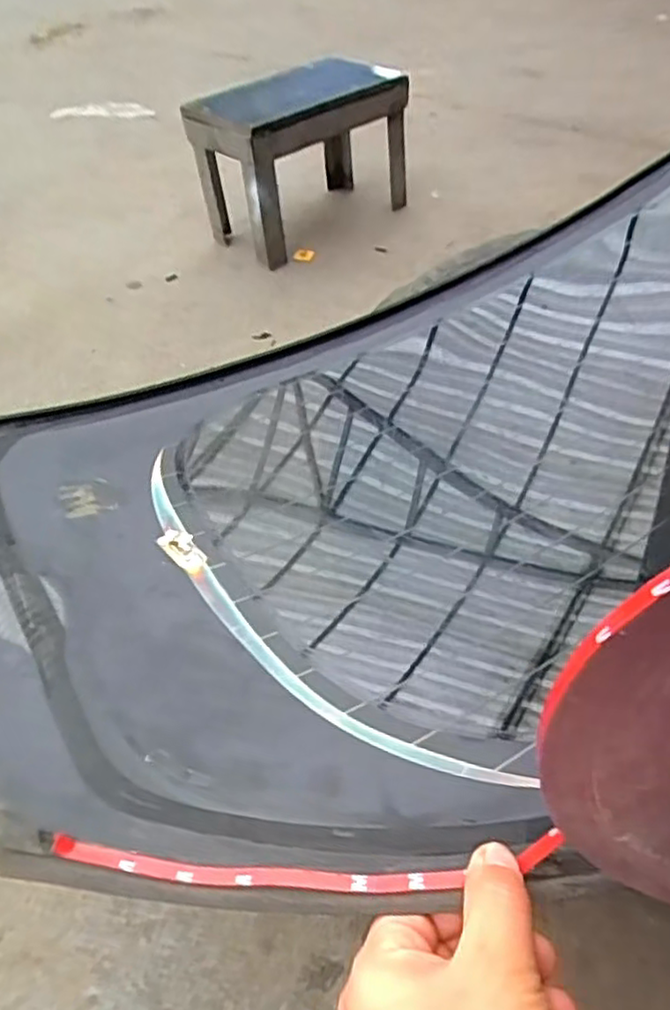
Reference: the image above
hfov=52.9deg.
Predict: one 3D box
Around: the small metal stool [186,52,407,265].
[{"bbox_3d":[-0.048,-0.587,1.135,0.342,0.229,0.187,-31,52,-21],"label":"small metal stool"}]

